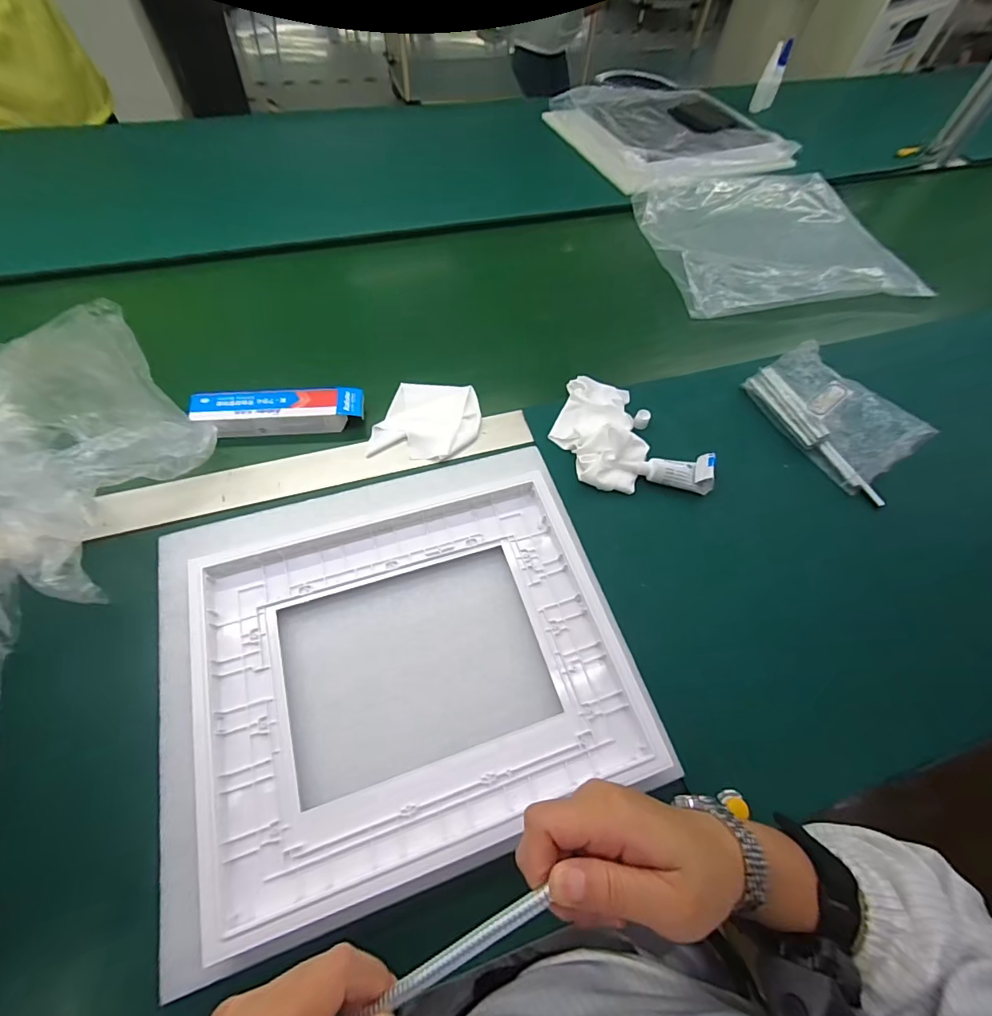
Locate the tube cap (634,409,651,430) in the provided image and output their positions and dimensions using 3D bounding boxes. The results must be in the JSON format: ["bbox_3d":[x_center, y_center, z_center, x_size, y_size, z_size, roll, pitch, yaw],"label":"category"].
[{"bbox_3d":[0.167,-0.101,0.529,0.016,0.018,0.020,29,62,12],"label":"tube cap"}]

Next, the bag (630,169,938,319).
[{"bbox_3d":[0.439,-0.448,0.749,0.388,0.032,0.333,-7,61,-9],"label":"bag"}]

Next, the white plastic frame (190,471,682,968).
[{"bbox_3d":[-0.062,0.123,0.374,0.325,0.030,0.280,-15,62,-13],"label":"white plastic frame"}]

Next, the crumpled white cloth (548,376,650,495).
[{"bbox_3d":[0.114,-0.090,0.512,0.093,0.033,0.149,-2,60,-6],"label":"crumpled white cloth"}]

